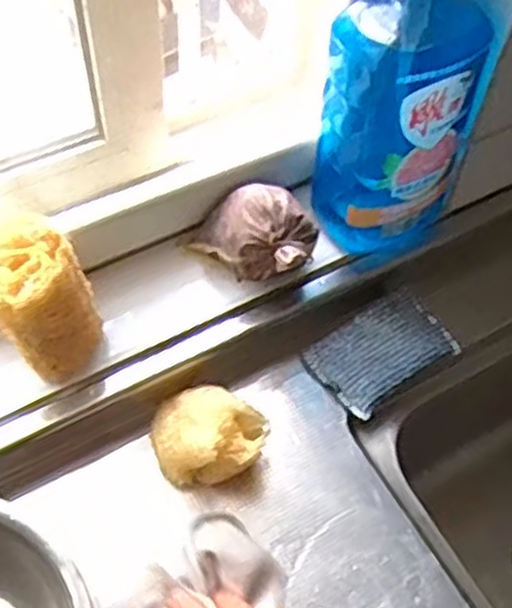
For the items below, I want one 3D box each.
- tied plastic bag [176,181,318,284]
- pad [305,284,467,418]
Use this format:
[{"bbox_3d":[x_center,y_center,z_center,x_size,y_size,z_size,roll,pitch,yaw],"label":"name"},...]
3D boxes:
[{"bbox_3d":[0.000,-0.053,0.633,0.076,0.070,0.095,-34,65,-23],"label":"tied plastic bag"},{"bbox_3d":[0.109,0.041,0.672,0.116,0.021,0.075,-31,64,-22],"label":"pad"}]

